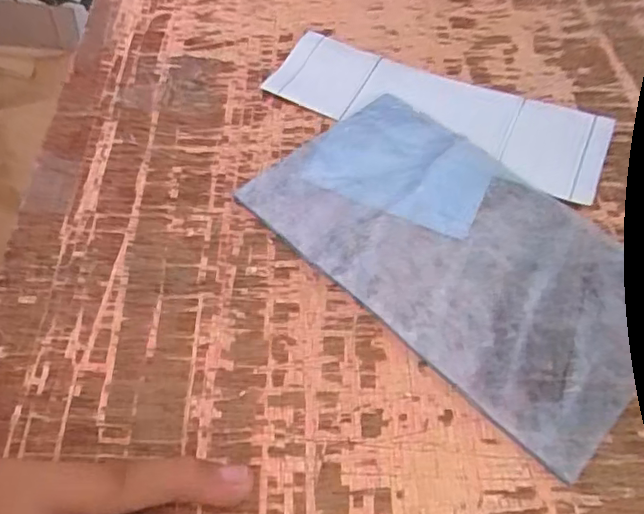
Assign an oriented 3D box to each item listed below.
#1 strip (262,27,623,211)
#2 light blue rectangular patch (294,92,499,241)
[{"bbox_3d":[0.058,-0.076,0.301,0.170,0.006,0.061,22,55,13],"label":"strip"},{"bbox_3d":[0.039,-0.047,0.277,0.080,0.004,0.071,23,55,12],"label":"light blue rectangular patch"}]

